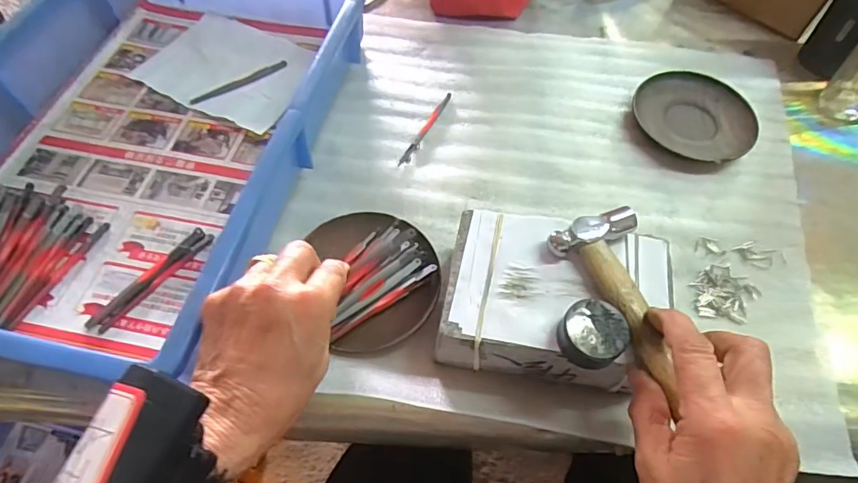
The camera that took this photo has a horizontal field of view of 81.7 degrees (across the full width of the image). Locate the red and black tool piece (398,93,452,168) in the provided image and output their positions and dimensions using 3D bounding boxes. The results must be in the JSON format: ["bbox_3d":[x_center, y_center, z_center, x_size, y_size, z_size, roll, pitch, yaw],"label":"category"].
[{"bbox_3d":[-0.002,-0.107,0.470,0.008,0.004,0.103,23,59,12],"label":"red and black tool piece"}]

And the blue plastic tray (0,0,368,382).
[{"bbox_3d":[-0.233,-0.110,0.423,0.276,0.081,0.412,11,57,4],"label":"blue plastic tray"}]

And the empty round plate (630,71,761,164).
[{"bbox_3d":[0.257,-0.122,0.478,0.110,0.020,0.099,39,64,21],"label":"empty round plate"}]

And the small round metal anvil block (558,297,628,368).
[{"bbox_3d":[0.098,0.055,0.299,0.036,0.022,0.036,1,57,-2],"label":"small round metal anvil block"}]

